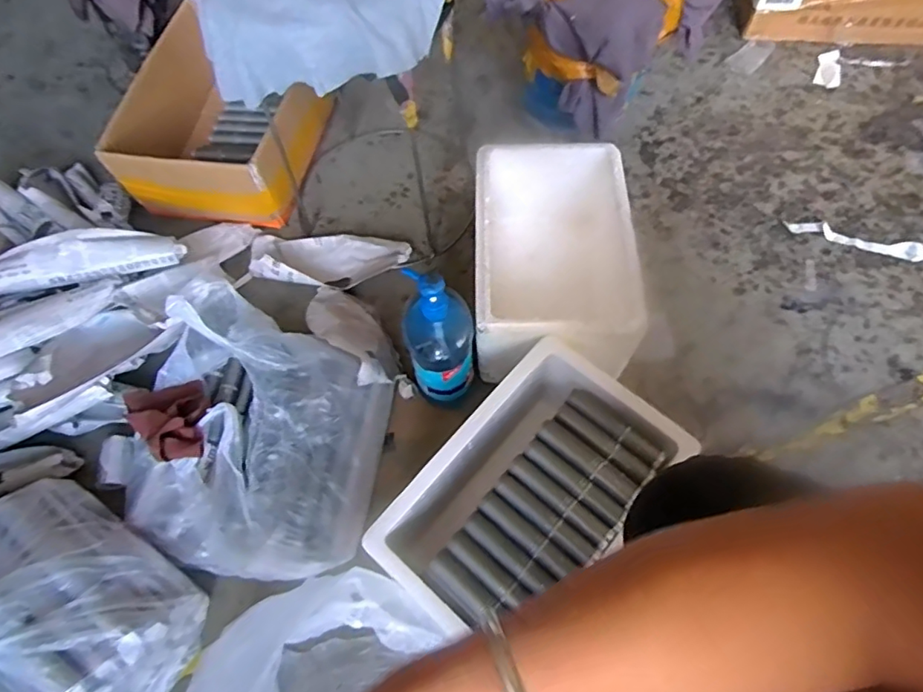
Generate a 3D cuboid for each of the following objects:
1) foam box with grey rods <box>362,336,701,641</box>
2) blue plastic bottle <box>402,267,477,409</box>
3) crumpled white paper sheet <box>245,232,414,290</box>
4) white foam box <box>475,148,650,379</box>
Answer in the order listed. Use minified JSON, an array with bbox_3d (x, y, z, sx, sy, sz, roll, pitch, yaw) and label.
[{"bbox_3d":[0.080,0.186,0.680,0.216,0.163,0.335,39,71,19],"label":"foam box with grey rods"},{"bbox_3d":[-0.027,-0.002,0.747,0.091,0.240,0.104,-15,64,-5],"label":"blue plastic bottle"},{"bbox_3d":[-0.224,-0.144,0.944,0.270,0.041,0.107,3,64,4],"label":"crumpled white paper sheet"},{"bbox_3d":[0.135,-0.109,0.857,0.223,0.193,0.347,-1,63,2],"label":"white foam box"}]

